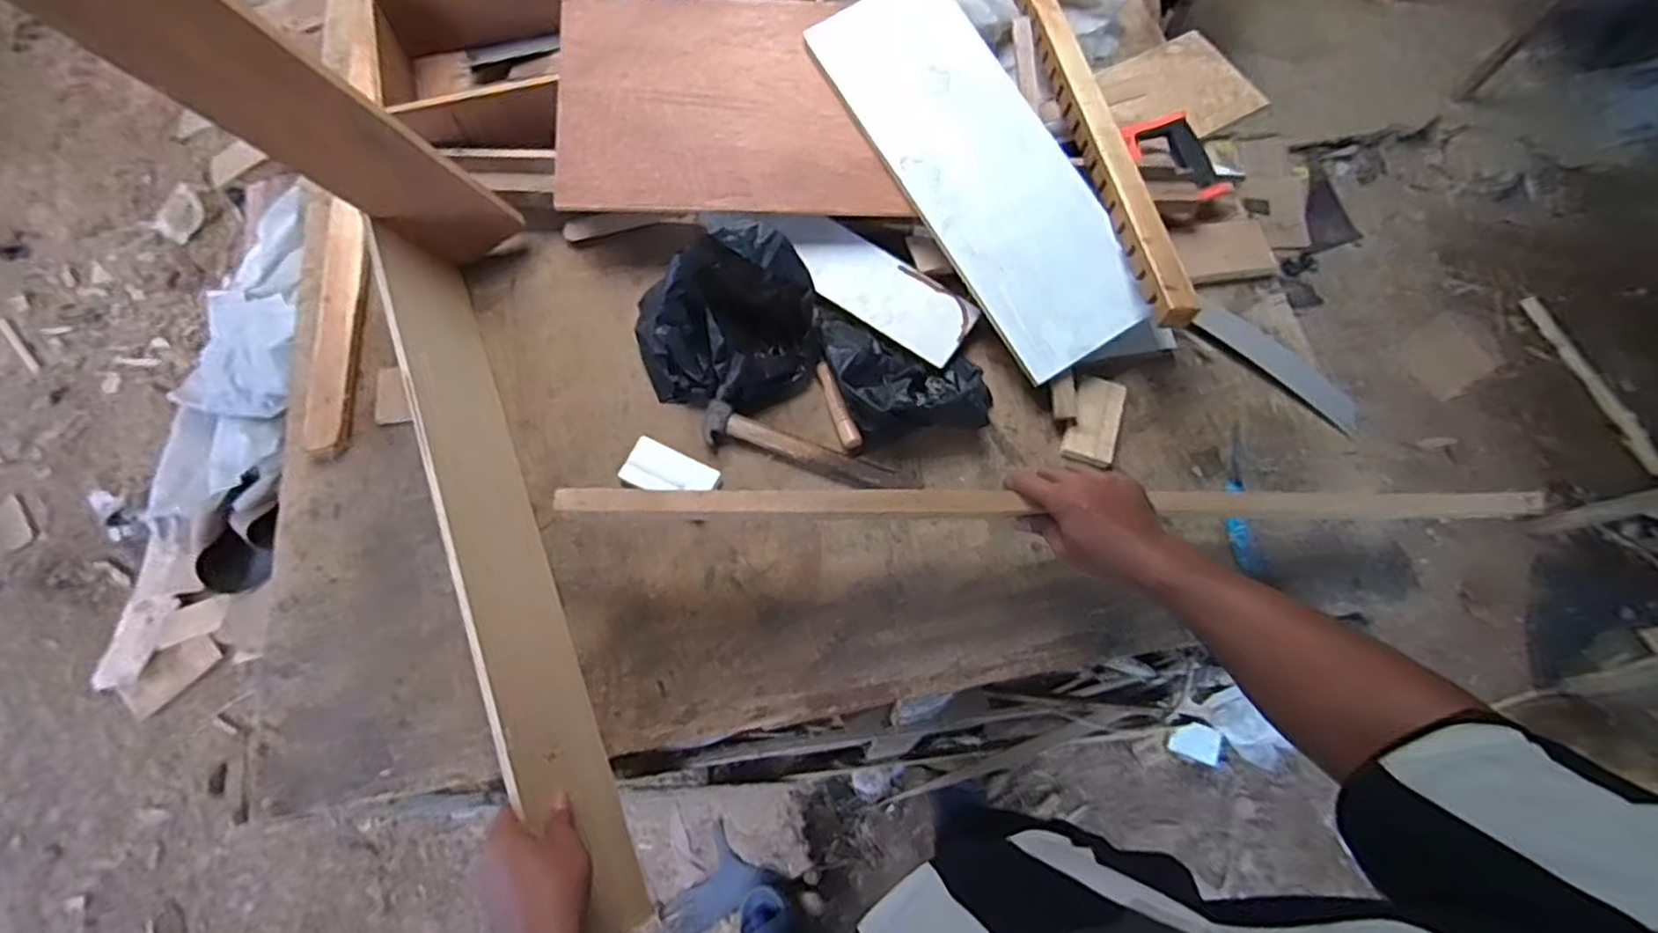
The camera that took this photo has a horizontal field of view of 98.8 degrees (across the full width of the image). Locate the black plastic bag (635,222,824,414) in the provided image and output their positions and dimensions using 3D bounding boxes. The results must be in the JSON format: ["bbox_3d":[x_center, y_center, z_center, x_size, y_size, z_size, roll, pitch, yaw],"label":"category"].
[{"bbox_3d":[-0.113,-0.165,0.795,0.210,0.139,0.157,-16,67,-7],"label":"black plastic bag"}]

